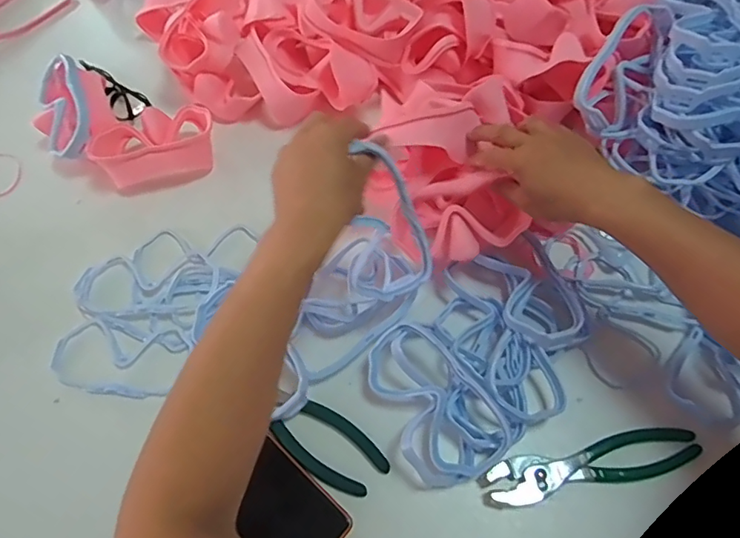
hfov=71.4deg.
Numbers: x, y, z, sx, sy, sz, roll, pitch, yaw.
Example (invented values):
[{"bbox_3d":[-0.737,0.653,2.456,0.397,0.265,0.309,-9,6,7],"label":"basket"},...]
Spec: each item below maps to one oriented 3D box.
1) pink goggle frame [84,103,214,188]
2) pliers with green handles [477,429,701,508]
[{"bbox_3d":[-0.255,-0.145,0.625,0.129,0.059,0.077,-10,62,-5],"label":"pink goggle frame"},{"bbox_3d":[0.198,0.178,0.466,0.194,0.017,0.039,-10,62,-5],"label":"pliers with green handles"}]

